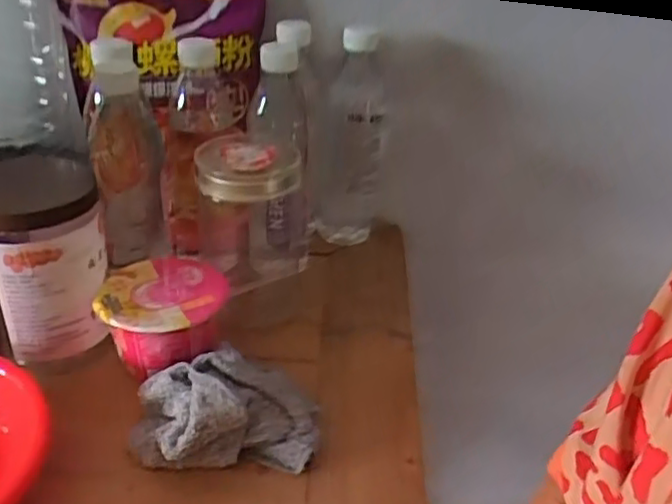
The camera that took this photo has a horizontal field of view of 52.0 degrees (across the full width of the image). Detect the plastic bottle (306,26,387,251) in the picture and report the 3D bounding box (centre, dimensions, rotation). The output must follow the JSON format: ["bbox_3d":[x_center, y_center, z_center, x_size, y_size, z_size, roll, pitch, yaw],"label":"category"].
[{"bbox_3d":[0.012,-0.115,0.707,0.073,0.218,0.076,5,32,1],"label":"plastic bottle"}]

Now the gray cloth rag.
[{"bbox_3d":[-0.081,0.110,0.504,0.132,0.050,0.101,-2,33,-9],"label":"gray cloth rag"}]

